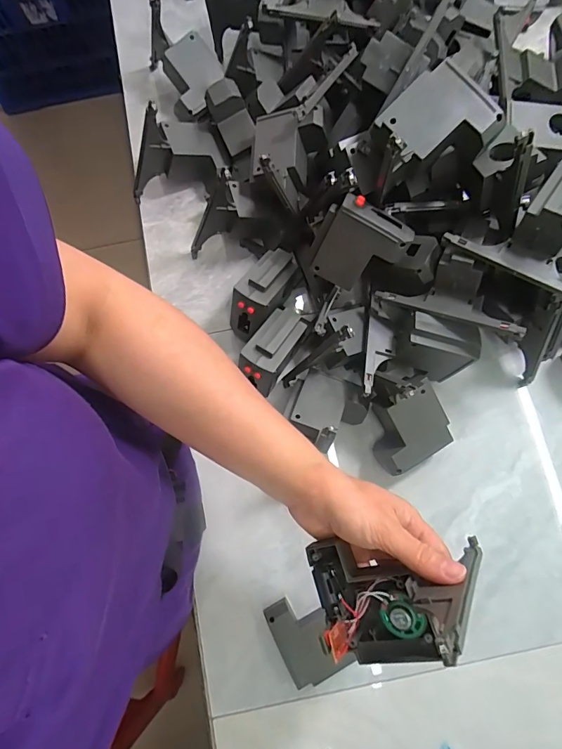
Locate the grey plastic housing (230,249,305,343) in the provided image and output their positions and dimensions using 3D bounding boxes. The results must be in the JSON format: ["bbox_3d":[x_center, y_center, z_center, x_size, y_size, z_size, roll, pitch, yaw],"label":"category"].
[{"bbox_3d":[-0.014,-0.093,0.464,0.044,0.082,0.104,31,68,11],"label":"grey plastic housing"}]

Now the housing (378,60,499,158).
[{"bbox_3d":[0.131,-0.216,0.342,0.073,0.013,0.072,-40,81,9],"label":"housing"}]

